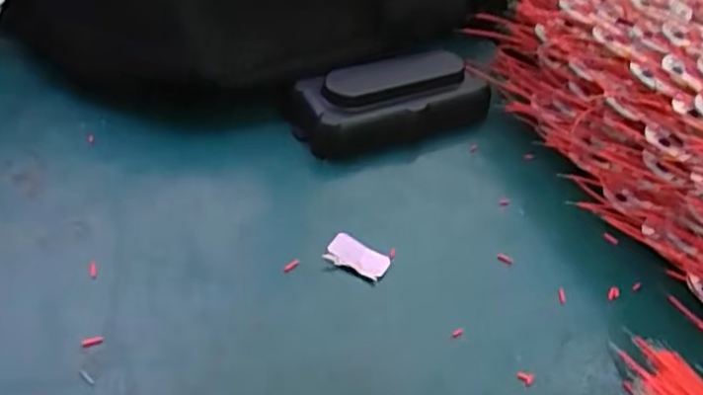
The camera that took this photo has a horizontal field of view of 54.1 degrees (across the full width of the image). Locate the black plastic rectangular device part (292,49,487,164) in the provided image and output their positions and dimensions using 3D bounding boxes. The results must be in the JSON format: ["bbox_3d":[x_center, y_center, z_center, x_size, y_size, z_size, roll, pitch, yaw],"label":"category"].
[{"bbox_3d":[0.024,-0.049,0.357,0.103,0.027,0.044,-14,47,-22],"label":"black plastic rectangular device part"}]

